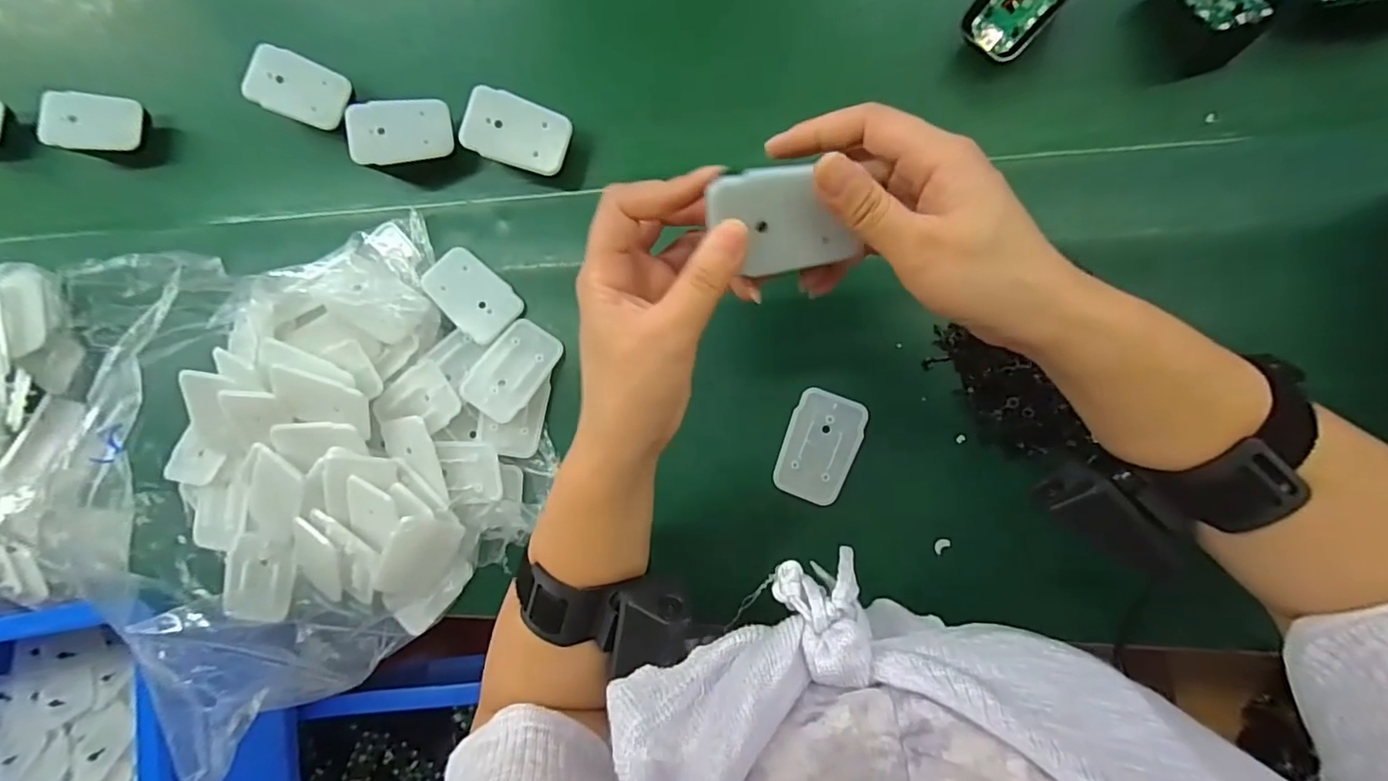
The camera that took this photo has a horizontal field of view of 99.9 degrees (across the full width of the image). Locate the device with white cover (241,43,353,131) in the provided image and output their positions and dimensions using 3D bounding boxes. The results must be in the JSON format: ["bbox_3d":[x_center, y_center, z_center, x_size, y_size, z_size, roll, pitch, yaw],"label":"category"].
[{"bbox_3d":[-0.291,-0.222,0.428,0.065,0.010,0.044,21,97,-14],"label":"device with white cover"}]

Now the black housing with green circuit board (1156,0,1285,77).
[{"bbox_3d":[0.304,-0.228,0.345,0.040,0.040,0.067,-11,84,8],"label":"black housing with green circuit board"}]

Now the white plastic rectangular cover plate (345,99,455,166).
[{"bbox_3d":[-0.206,-0.182,0.411,0.069,0.006,0.043,-8,92,-10],"label":"white plastic rectangular cover plate"}]

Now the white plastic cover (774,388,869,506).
[{"bbox_3d":[0.081,0.036,0.377,0.044,0.004,0.069,21,89,10],"label":"white plastic cover"}]

